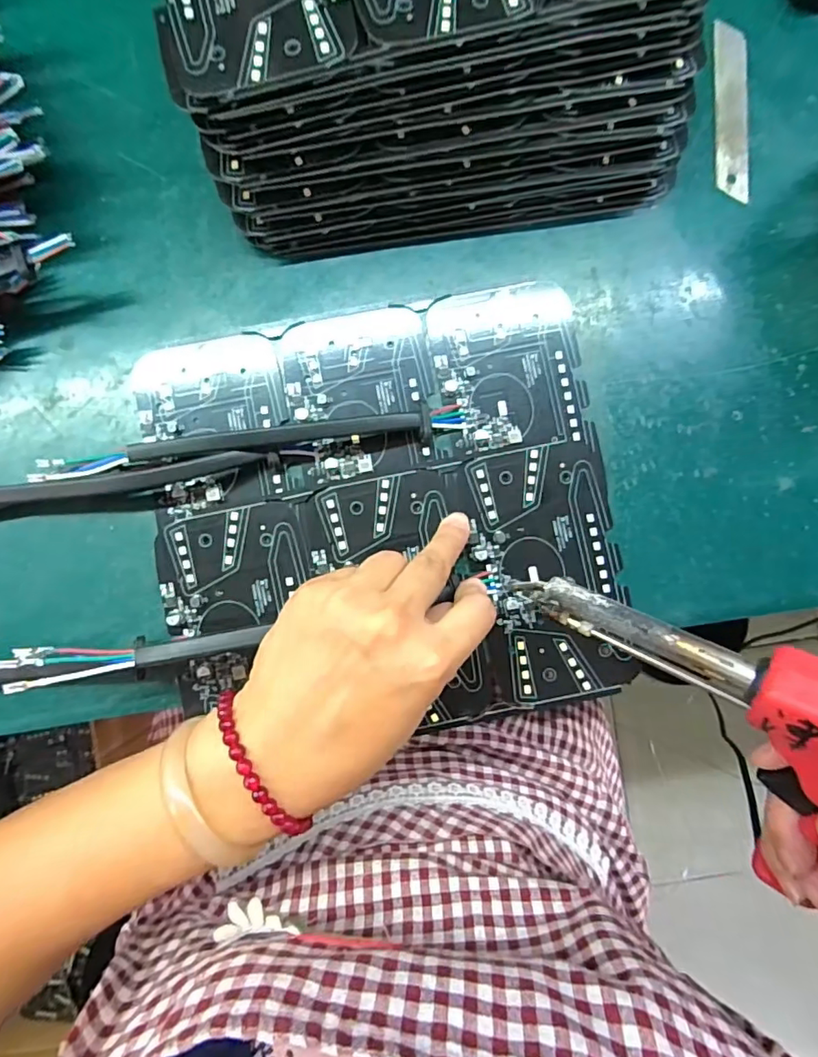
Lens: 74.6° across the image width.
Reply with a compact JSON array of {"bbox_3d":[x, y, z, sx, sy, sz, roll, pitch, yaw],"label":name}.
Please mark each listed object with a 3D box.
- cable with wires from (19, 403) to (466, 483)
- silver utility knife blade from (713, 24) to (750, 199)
[{"bbox_3d":[-0.079,-0.043,0.278,0.219,0.015,0.016,-8,87,-1],"label":"cable with wires"},{"bbox_3d":[0.177,-0.228,0.294,0.019,0.004,0.096,0,87,0],"label":"silver utility knife blade"}]

